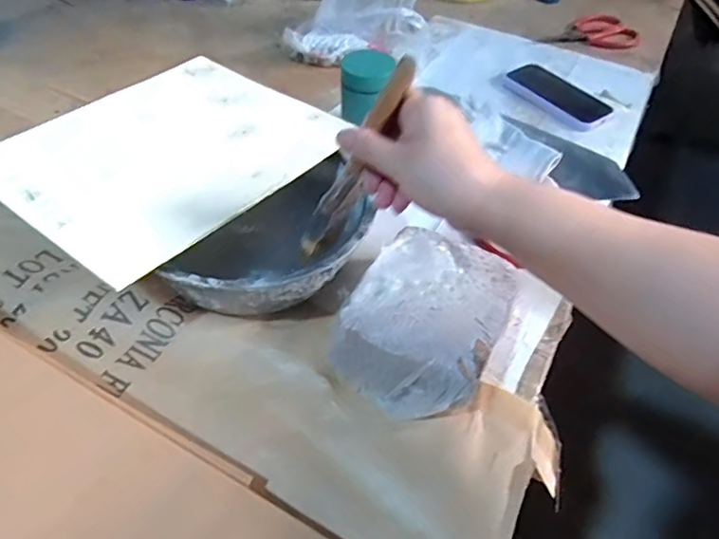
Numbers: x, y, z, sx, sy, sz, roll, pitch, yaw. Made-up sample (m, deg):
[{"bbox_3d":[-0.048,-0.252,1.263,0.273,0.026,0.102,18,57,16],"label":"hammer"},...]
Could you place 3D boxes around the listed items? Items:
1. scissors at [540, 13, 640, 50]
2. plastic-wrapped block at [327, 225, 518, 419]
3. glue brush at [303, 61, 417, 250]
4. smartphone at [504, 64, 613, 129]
[{"bbox_3d":[0.379,-0.393,0.916,0.158,0.024,0.082,-3,48,-7],"label":"scissors"},{"bbox_3d":[0.052,0.042,0.450,0.118,0.064,0.149,22,51,15],"label":"plastic-wrapped block"},{"bbox_3d":[-0.001,-0.075,0.398,0.022,0.160,0.016,2,41,-39],"label":"glue brush"},{"bbox_3d":[0.274,-0.246,0.772,0.078,0.014,0.151,-32,57,-28],"label":"smartphone"}]

